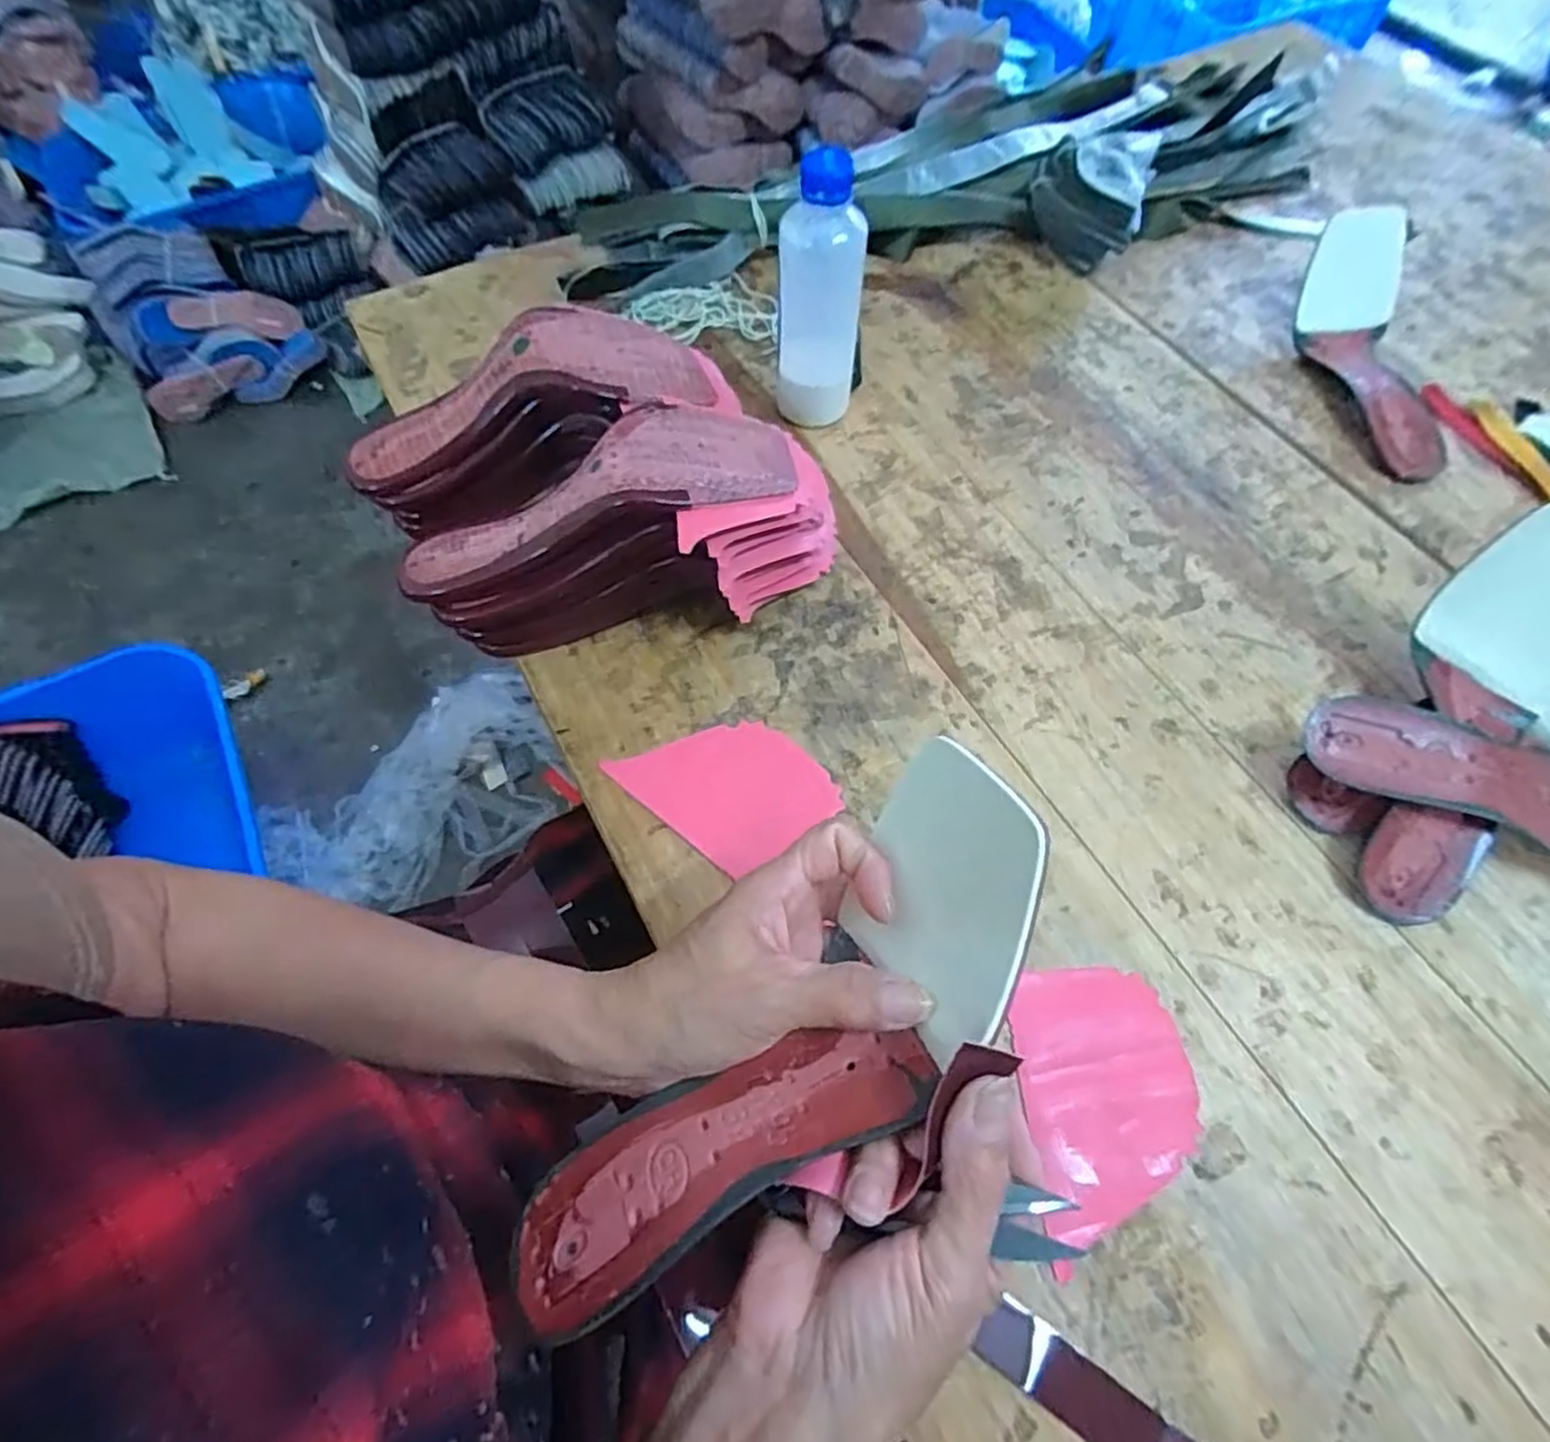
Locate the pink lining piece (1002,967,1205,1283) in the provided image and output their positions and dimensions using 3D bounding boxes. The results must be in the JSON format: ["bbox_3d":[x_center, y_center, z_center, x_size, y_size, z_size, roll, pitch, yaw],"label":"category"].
[{"bbox_3d":[0.165,0.188,0.364,0.085,0.006,0.123,-2,62,-3],"label":"pink lining piece"}]

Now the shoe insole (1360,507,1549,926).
[{"bbox_3d":[0.406,0.001,0.429,0.088,0.058,0.248,26,83,12],"label":"shoe insole"}]

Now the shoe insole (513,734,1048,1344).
[{"bbox_3d":[0.006,0.118,0.267,0.238,0.064,0.082,-42,70,-7],"label":"shoe insole"}]

